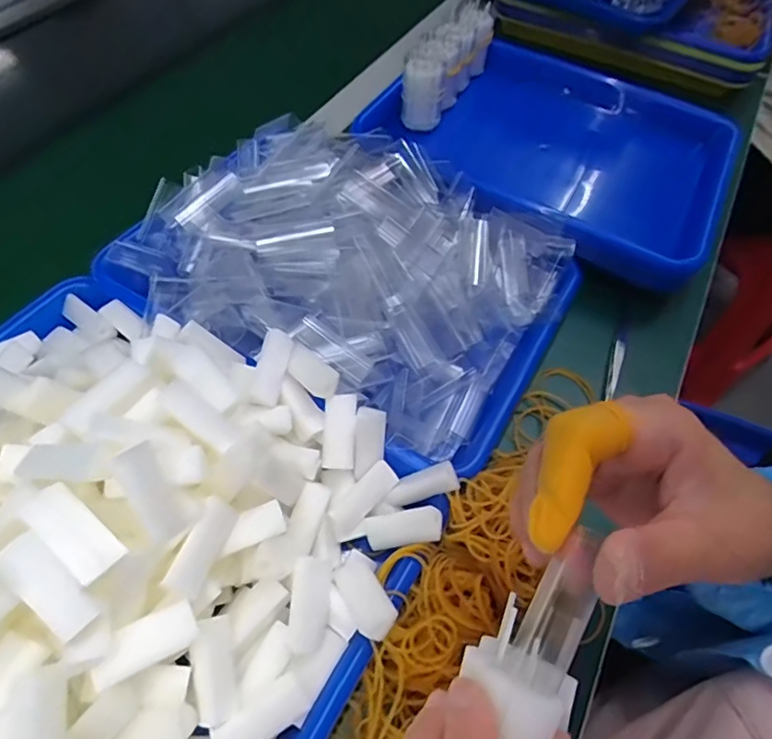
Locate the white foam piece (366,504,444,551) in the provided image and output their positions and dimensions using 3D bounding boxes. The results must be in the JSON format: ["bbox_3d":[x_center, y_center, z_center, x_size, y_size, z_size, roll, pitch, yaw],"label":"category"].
[{"bbox_3d":[0.010,0.094,0.319,0.047,0.010,0.019,-15,55,19],"label":"white foam piece"}]

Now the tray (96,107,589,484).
[{"bbox_3d":[-0.026,-0.086,0.418,0.324,0.085,0.225,25,59,12],"label":"tray"}]

